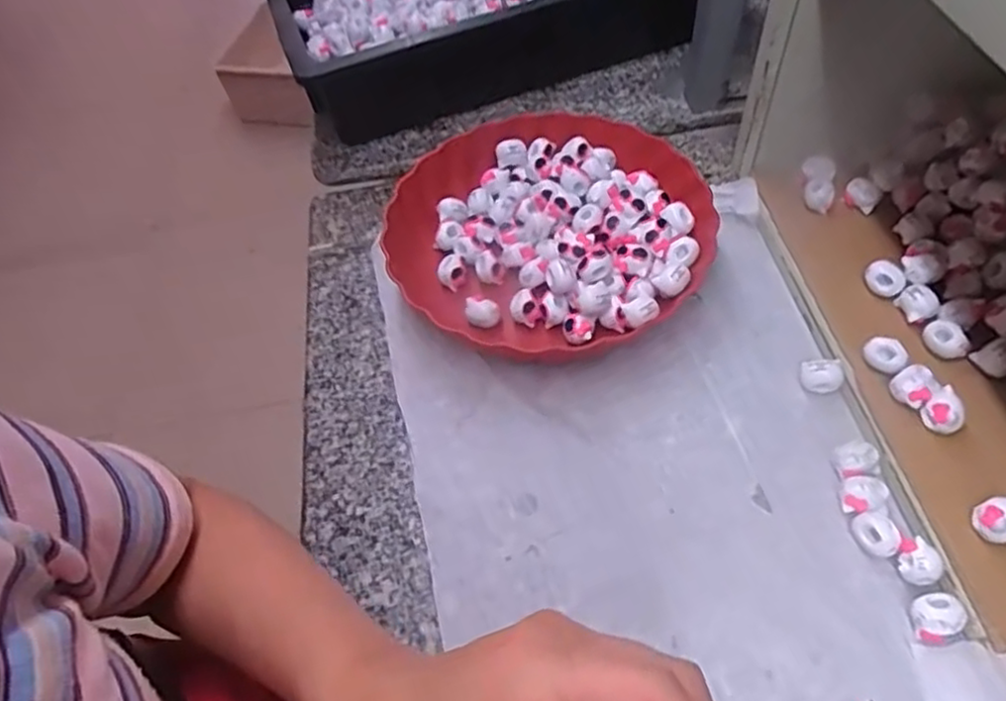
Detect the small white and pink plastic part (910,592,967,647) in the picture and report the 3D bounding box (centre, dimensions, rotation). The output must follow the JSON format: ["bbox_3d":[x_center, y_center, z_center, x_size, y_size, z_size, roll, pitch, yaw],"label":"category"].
[{"bbox_3d":[0.230,0.142,0.352,0.023,0.019,0.022,-3,55,4],"label":"small white and pink plastic part"}]

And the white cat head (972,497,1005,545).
[{"bbox_3d":[0.272,0.094,0.361,0.018,0.020,0.022,-8,55,1],"label":"white cat head"}]

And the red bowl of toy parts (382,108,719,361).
[{"bbox_3d":[0.032,-0.095,0.522,0.236,0.052,0.219,-18,56,-6],"label":"red bowl of toy parts"}]

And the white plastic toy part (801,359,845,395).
[{"bbox_3d":[0.211,0.017,0.437,0.024,0.012,0.021,12,58,14],"label":"white plastic toy part"}]

